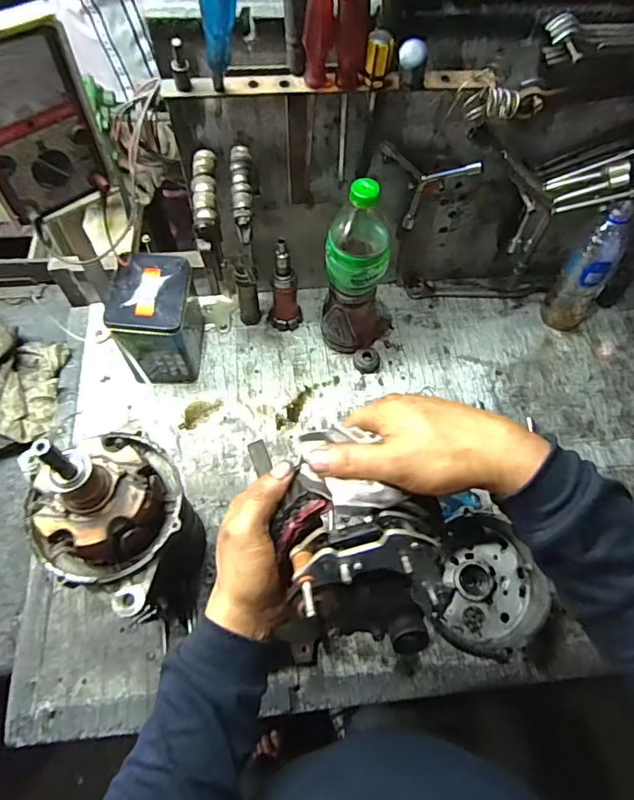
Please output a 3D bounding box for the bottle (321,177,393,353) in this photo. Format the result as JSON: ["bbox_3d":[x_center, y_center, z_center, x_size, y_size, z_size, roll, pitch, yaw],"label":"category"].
[{"bbox_3d":[0.060,-0.162,0.651,0.092,0.267,0.078,13,61,4],"label":"bottle"}]

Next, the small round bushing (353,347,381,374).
[{"bbox_3d":[0.074,-0.059,0.743,0.038,0.017,0.038,1,61,-2],"label":"small round bushing"}]

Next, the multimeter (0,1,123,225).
[{"bbox_3d":[-0.275,-0.260,0.478,0.130,0.169,0.041,-37,69,-20],"label":"multimeter"}]

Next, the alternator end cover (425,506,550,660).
[{"bbox_3d":[0.194,0.211,0.573,0.118,0.053,0.143,17,62,6],"label":"alternator end cover"}]

